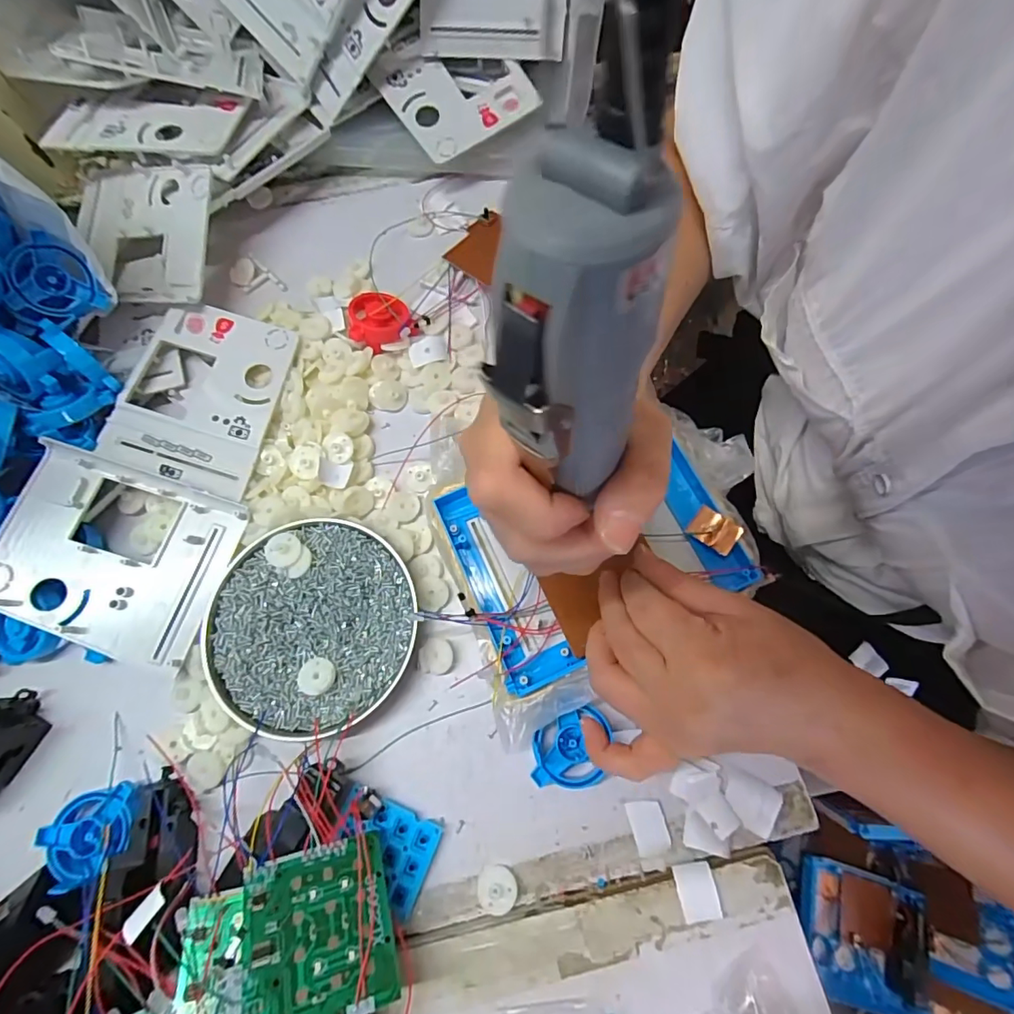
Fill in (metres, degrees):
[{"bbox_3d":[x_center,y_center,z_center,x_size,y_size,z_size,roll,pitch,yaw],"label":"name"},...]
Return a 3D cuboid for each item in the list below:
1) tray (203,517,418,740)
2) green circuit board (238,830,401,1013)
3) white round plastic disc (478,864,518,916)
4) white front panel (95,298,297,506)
[{"bbox_3d":[-0.128,0.077,0.330,0.133,0.026,0.131,0,71,1],"label":"tray"},{"bbox_3d":[-0.093,0.210,0.248,0.067,0.005,0.071,-1,47,-26],"label":"green circuit board"},{"bbox_3d":[-0.005,0.222,0.290,0.023,0.006,0.022,0,71,1],"label":"white round plastic disc"},{"bbox_3d":[-0.229,-0.085,0.377,0.105,0.014,0.137,12,72,5],"label":"white front panel"}]

